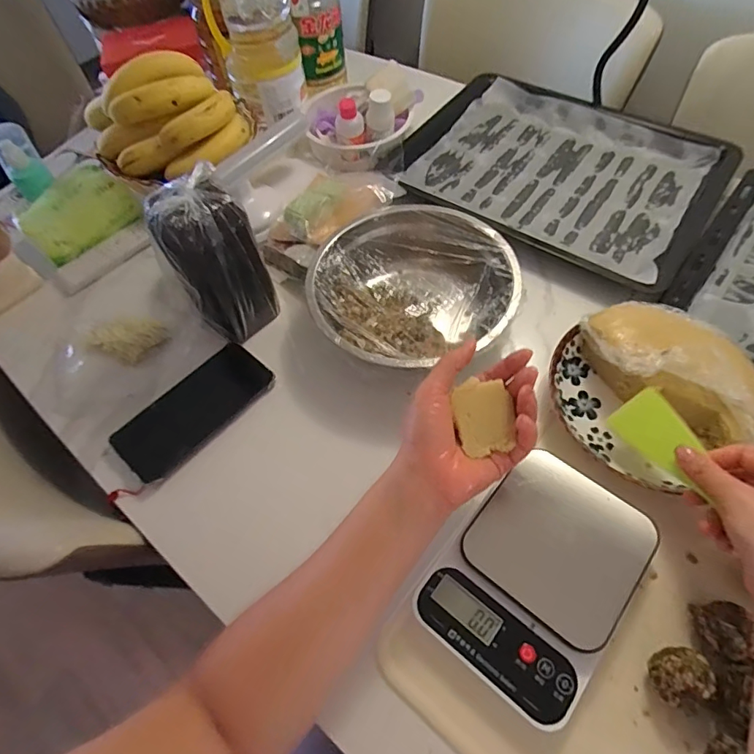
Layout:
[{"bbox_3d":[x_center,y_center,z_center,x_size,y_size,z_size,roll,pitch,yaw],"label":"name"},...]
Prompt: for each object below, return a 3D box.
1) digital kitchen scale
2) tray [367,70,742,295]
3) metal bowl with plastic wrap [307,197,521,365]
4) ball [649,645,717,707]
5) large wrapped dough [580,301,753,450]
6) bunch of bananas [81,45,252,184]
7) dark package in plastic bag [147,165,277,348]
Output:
[{"bbox_3d":[0.129,0.156,0.381,0.127,0.037,0.177,35,67,22],"label":"digital kitchen scale"},{"bbox_3d":[0.239,-0.278,0.637,0.389,0.032,0.321,30,65,20],"label":"tray"},{"bbox_3d":[0.037,-0.094,0.514,0.208,0.070,0.208,-2,59,3],"label":"metal bowl with plastic wrap"},{"bbox_3d":[0.217,0.215,0.342,0.040,0.036,0.032,-9,59,-2],"label":"ball"},{"bbox_3d":[0.285,-0.011,0.447,0.176,0.078,0.100,35,67,22],"label":"large wrapped dough"},{"bbox_3d":[-0.244,-0.304,0.543,0.156,0.097,0.103,-32,62,-15],"label":"bunch of bananas"},{"bbox_3d":[-0.160,-0.110,0.479,0.082,0.172,0.054,-38,64,-18],"label":"dark package in plastic bag"}]

